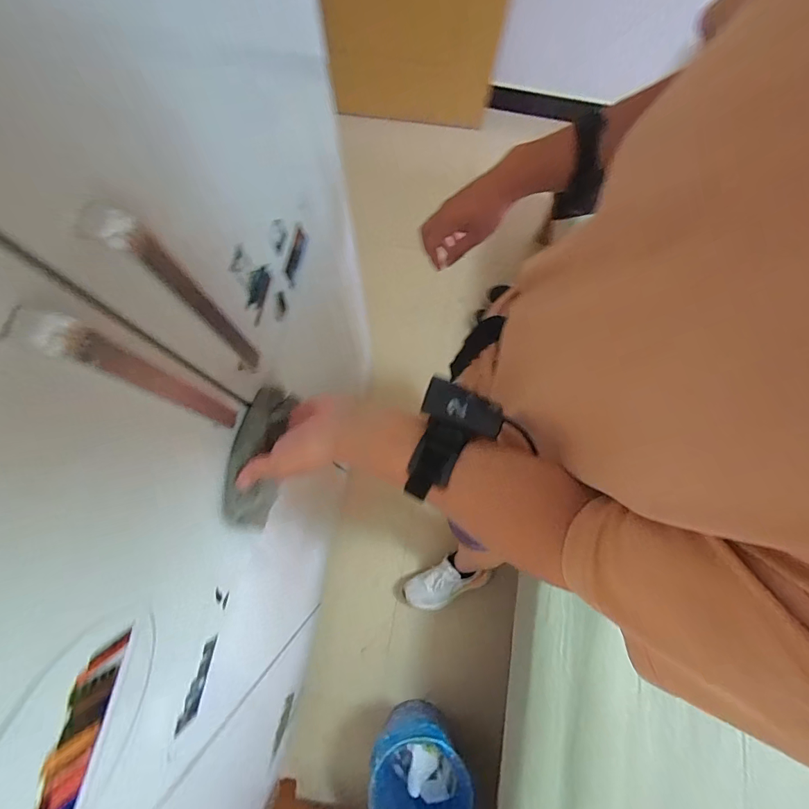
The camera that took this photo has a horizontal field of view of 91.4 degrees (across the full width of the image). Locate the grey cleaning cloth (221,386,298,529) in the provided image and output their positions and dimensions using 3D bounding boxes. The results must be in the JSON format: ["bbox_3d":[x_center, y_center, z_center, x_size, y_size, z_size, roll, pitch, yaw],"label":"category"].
[{"bbox_3d":[-0.149,0.051,0.410,0.044,0.052,0.146,7,73,1],"label":"grey cleaning cloth"}]

